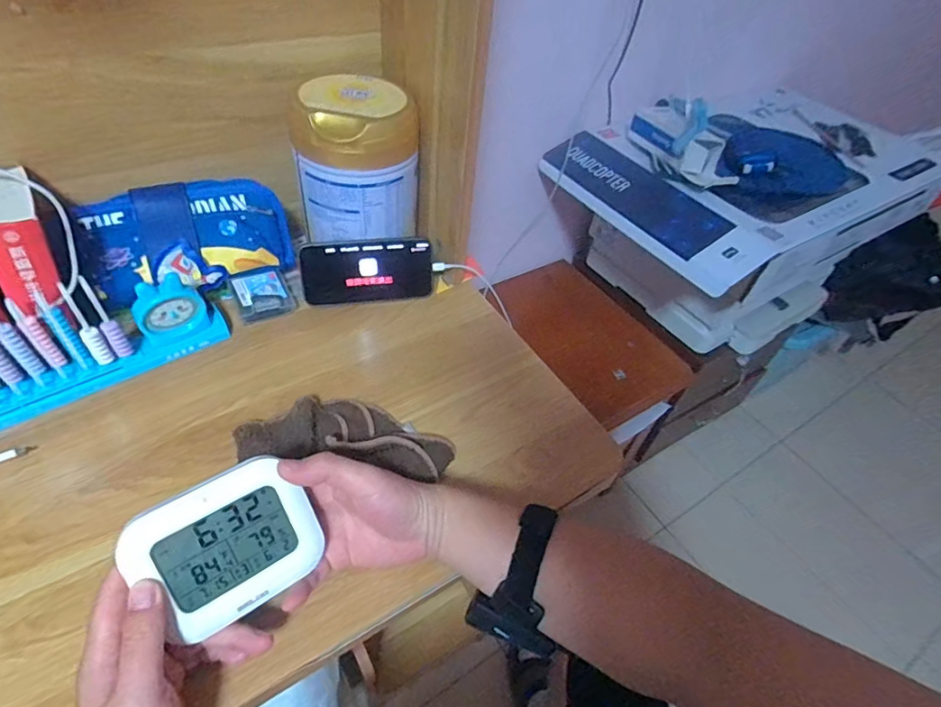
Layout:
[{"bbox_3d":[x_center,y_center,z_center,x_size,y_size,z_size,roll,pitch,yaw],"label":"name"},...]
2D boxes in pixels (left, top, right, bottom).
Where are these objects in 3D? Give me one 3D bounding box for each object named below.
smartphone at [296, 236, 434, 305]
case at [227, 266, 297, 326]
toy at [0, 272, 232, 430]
[{"bbox_3d":[-0.116,-0.094,0.587,0.147,0.071,0.013,-6,25,-15],"label":"smartphone"},{"bbox_3d":[-0.229,-0.064,0.569,0.060,0.034,0.052,-20,53,-24],"label":"case"},{"bbox_3d":[-0.358,-0.011,0.465,0.234,0.095,0.042,-28,56,-28],"label":"toy"}]

